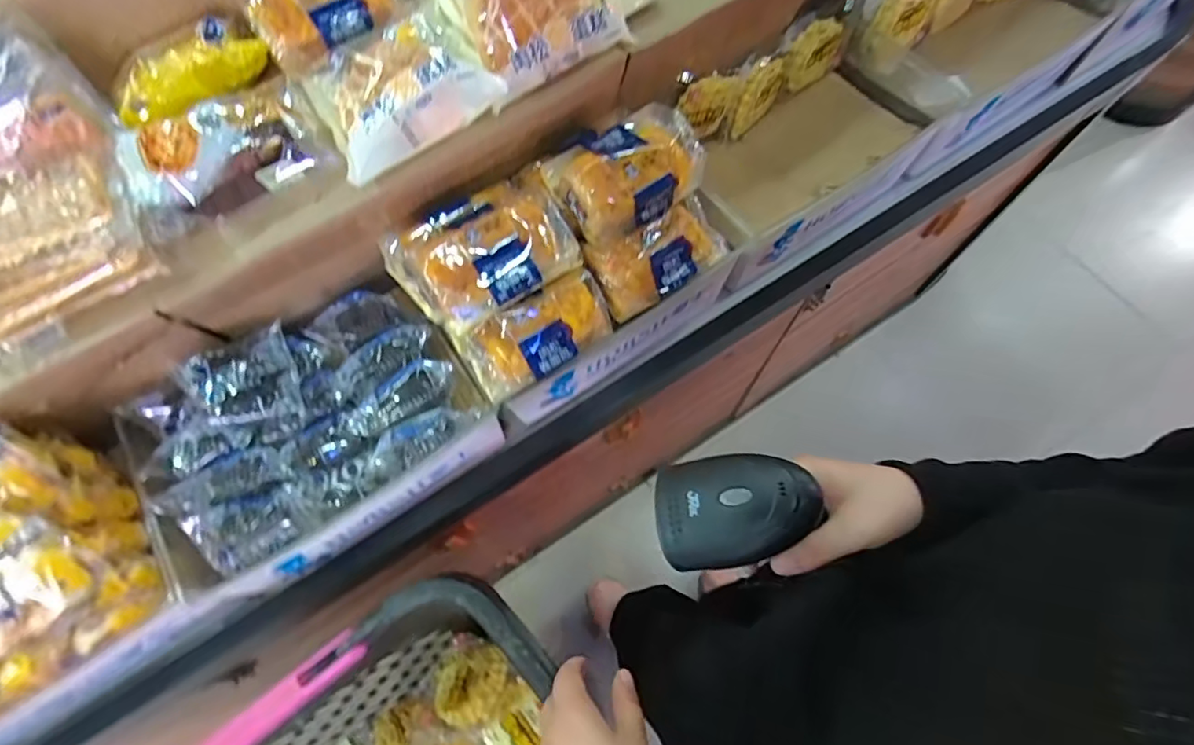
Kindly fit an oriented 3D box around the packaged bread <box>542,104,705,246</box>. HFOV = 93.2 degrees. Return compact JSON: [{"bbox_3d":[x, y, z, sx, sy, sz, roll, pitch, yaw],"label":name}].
[{"bbox_3d":[0.021,-0.190,0.524,0.132,0.060,0.100,-41,73,-13],"label":"packaged bread"}]

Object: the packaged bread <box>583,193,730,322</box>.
[{"bbox_3d":[0.059,-0.113,0.534,0.136,0.044,0.069,-32,71,-10],"label":"packaged bread"}]

